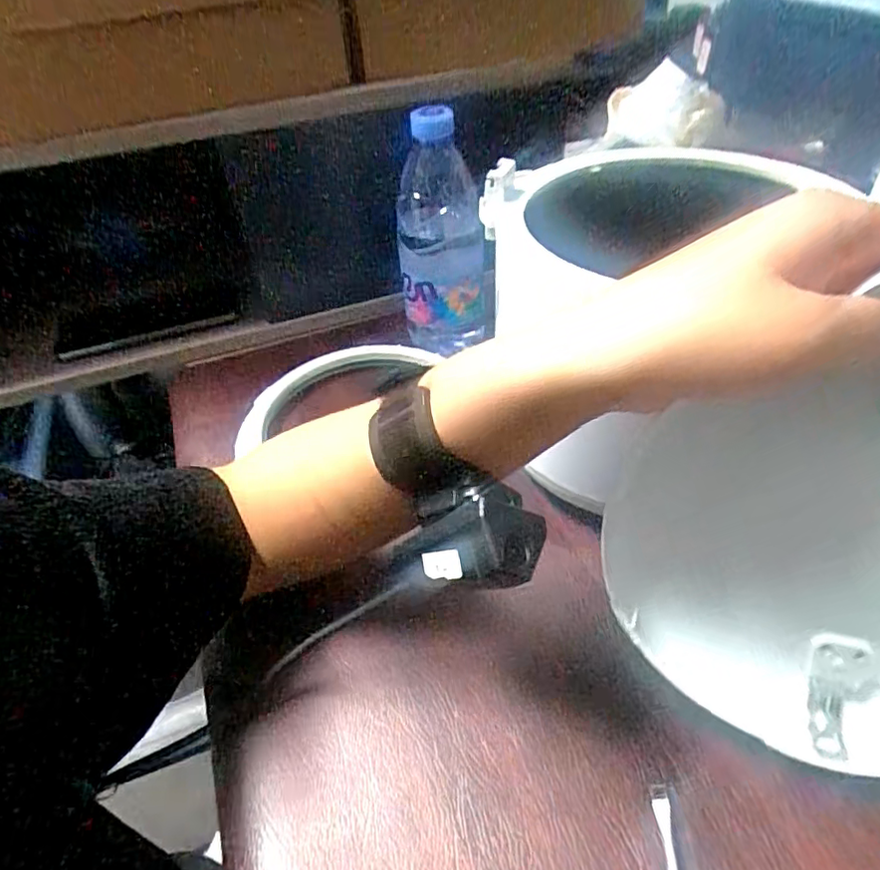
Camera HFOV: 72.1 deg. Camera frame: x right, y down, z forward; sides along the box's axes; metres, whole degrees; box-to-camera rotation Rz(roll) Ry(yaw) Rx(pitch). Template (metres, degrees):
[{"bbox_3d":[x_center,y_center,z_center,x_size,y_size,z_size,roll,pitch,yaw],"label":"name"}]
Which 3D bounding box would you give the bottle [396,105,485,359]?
[{"bbox_3d":[-0.001,-0.166,0.488,0.066,0.171,0.055,-3,23,2],"label":"bottle"}]

